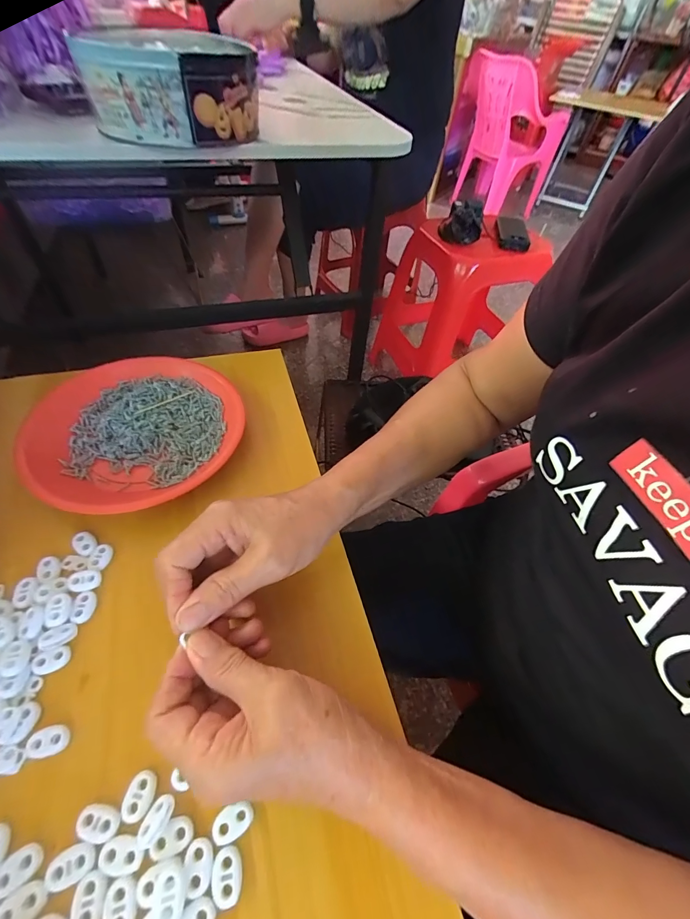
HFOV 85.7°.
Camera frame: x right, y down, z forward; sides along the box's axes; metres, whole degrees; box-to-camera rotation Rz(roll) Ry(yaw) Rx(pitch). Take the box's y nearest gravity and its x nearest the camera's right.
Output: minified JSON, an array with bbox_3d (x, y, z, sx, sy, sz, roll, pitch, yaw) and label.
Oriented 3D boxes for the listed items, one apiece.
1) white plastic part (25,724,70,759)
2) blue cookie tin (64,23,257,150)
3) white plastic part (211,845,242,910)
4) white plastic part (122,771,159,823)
[{"bbox_3d":[-0.181,0.172,0.226,0.021,0.004,0.015,-3,52,-9],"label":"white plastic part"},{"bbox_3d":[-0.211,-0.462,0.458,0.185,0.078,0.222,-11,54,-15],"label":"blue cookie tin"},{"bbox_3d":[-0.063,0.223,0.198,0.016,0.004,0.022,-4,52,-10],"label":"white plastic part"},{"bbox_3d":[-0.119,0.194,0.214,0.016,0.004,0.022,9,51,1],"label":"white plastic part"}]

